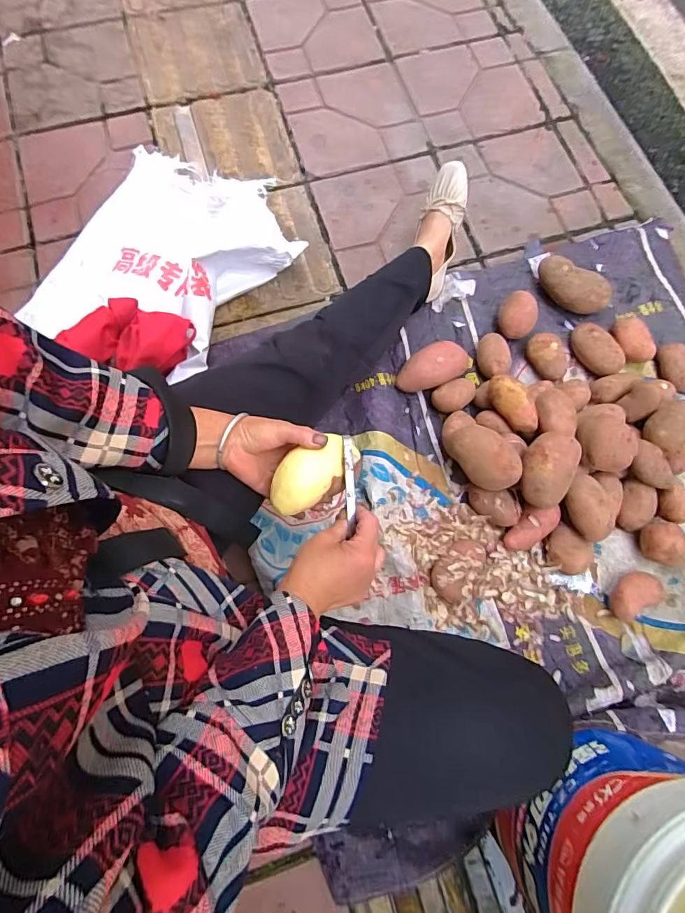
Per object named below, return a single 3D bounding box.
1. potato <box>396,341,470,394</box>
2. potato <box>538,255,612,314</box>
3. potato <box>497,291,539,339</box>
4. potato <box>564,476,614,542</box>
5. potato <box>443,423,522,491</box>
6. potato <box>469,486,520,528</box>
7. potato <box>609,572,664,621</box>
[{"bbox_3d":[0.169,-0.167,0.849,0.137,0.056,0.079,-29,77,-6],"label":"potato"},{"bbox_3d":[0.459,-0.339,0.894,0.149,0.065,0.074,37,79,10],"label":"potato"},{"bbox_3d":[0.346,-0.278,0.881,0.066,0.055,0.090,7,76,3],"label":"potato"},{"bbox_3d":[0.405,0.089,0.742,0.062,0.060,0.104,-23,76,-4],"label":"potato"},{"bbox_3d":[0.234,-0.003,0.759,0.143,0.071,0.077,44,81,11],"label":"potato"},{"bbox_3d":[0.266,0.085,0.784,0.095,0.044,0.056,27,78,8],"label":"potato"},{"bbox_3d":[0.488,0.230,0.740,0.096,0.057,0.057,-35,77,-7],"label":"potato"}]

